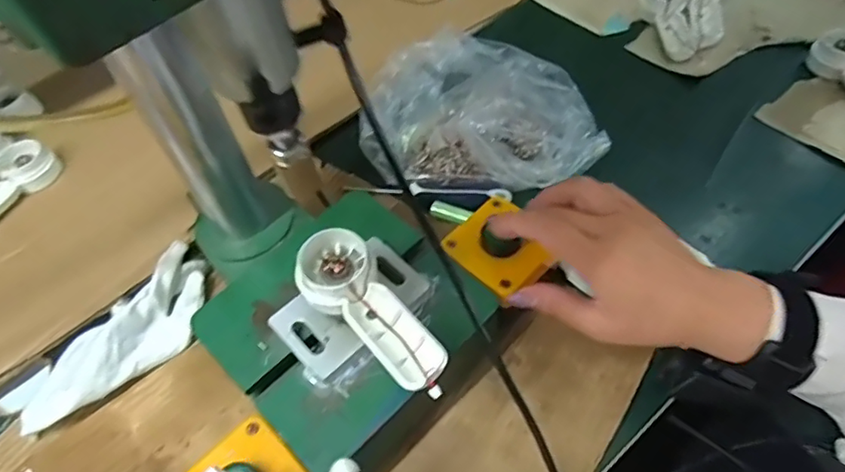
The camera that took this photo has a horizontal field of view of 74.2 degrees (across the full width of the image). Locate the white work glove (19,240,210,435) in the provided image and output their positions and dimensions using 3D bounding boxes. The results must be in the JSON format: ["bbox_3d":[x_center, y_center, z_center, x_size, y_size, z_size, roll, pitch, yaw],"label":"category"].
[{"bbox_3d":[-0.230,0.081,0.429,0.059,0.021,0.163,34,66,21],"label":"white work glove"}]

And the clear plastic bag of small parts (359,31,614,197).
[{"bbox_3d":[0.057,-0.118,0.517,0.219,0.074,0.161,10,58,10],"label":"clear plastic bag of small parts"}]

